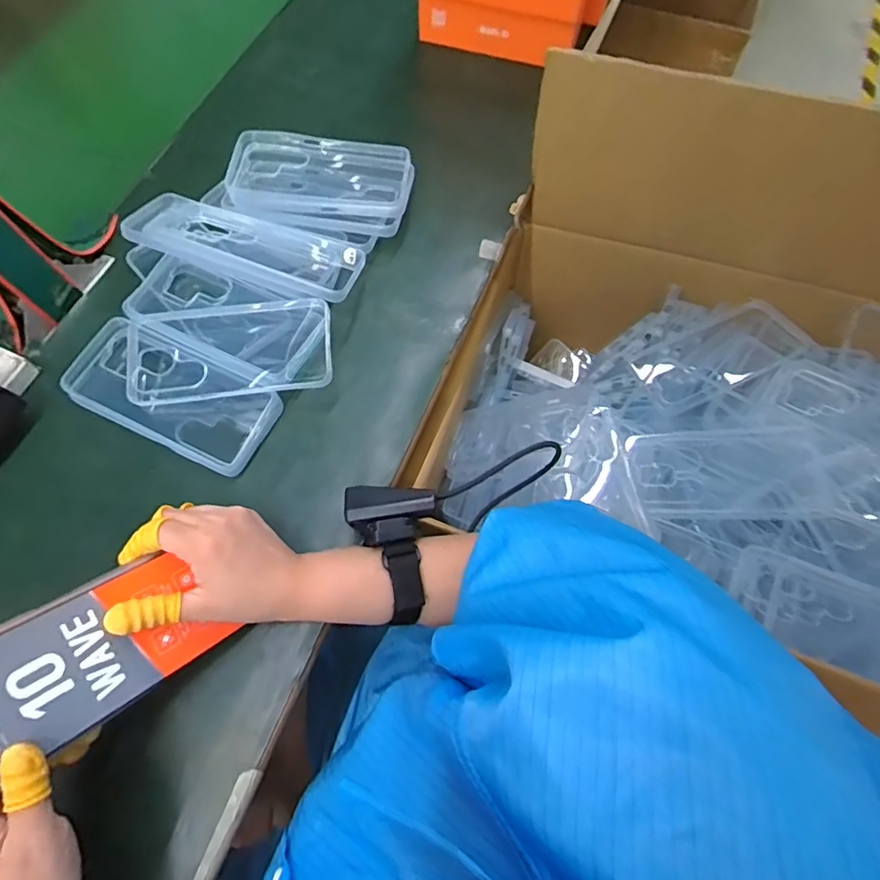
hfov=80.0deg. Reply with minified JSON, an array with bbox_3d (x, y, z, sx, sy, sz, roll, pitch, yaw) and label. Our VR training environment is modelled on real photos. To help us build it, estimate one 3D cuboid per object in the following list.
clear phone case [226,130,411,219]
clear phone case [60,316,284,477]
[{"bbox_3d":[-0.120,-0.265,0.523,0.175,0.008,0.085,4,79,2],"label":"clear phone case"},{"bbox_3d":[-0.232,-0.041,0.449,0.180,0.022,0.083,23,68,9],"label":"clear phone case"}]

